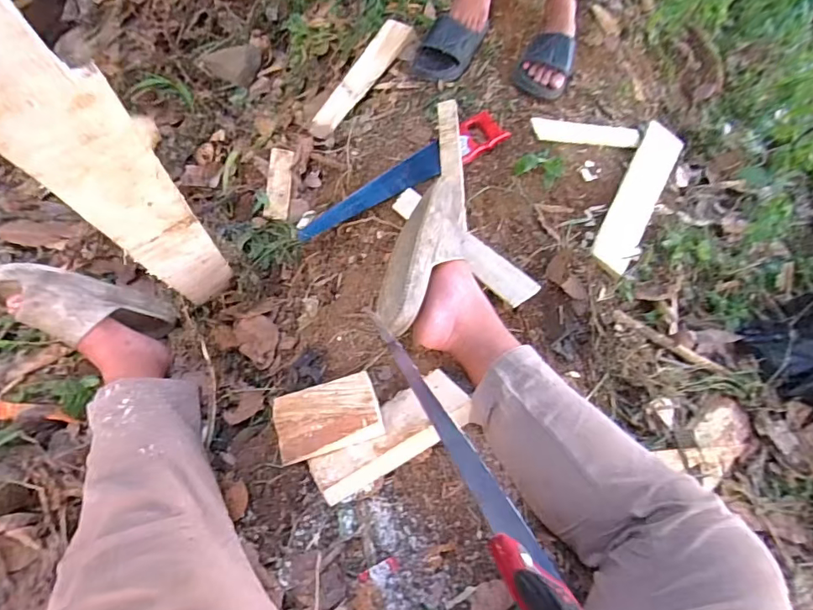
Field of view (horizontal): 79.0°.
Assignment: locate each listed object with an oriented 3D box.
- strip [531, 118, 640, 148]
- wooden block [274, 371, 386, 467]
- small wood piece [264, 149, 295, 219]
[{"bbox_3d":[0.390,-0.366,1.058,0.264,0.021,0.064,-4,55,-24],"label":"strip"},{"bbox_3d":[-0.108,0.146,0.666,0.136,0.040,0.103,-11,57,-12],"label":"wooden block"},{"bbox_3d":[-0.284,-0.273,1.103,0.052,0.011,0.192,7,63,-17],"label":"small wood piece"}]

